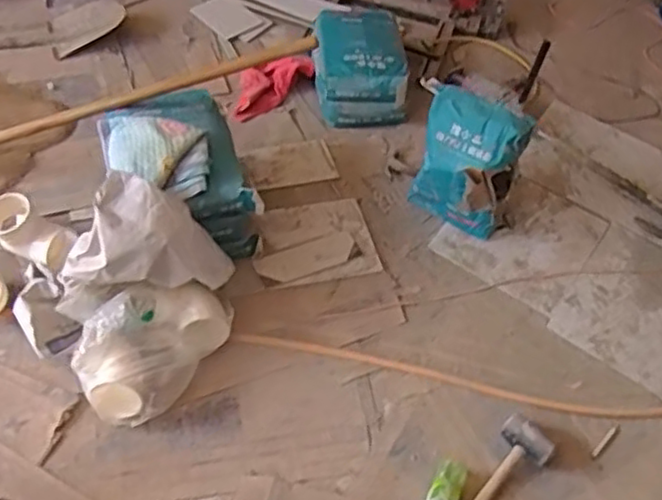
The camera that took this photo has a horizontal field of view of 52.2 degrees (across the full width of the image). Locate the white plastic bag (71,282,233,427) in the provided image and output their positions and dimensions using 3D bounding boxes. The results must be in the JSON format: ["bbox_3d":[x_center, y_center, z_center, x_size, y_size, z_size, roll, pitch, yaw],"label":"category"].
[{"bbox_3d":[-0.421,0.213,1.573,0.229,0.194,0.358,34,58,20],"label":"white plastic bag"}]

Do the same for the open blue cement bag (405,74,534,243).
[{"bbox_3d":[0.359,-0.243,1.894,0.326,0.365,0.192,26,56,14],"label":"open blue cement bag"}]

